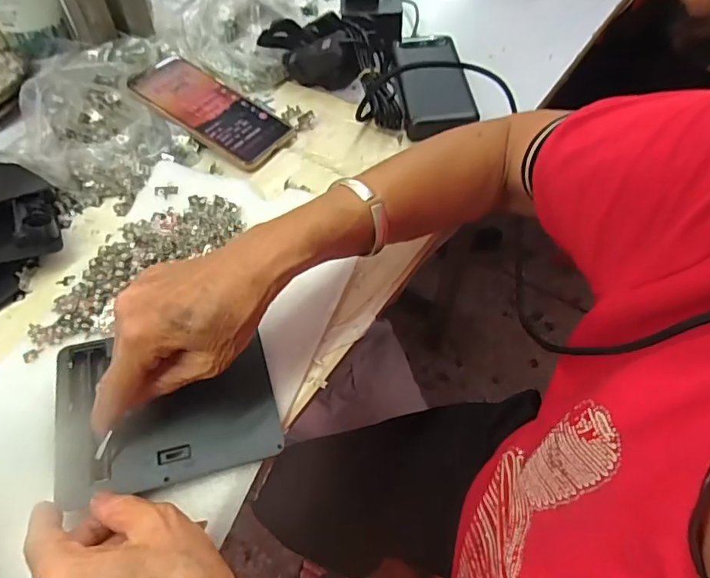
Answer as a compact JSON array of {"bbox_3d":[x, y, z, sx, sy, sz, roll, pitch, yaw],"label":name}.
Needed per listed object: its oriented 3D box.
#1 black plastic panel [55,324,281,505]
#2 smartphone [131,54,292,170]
[{"bbox_3d":[-0.123,0.078,0.344,0.135,0.015,0.107,-6,50,-22],"label":"black plastic panel"},{"bbox_3d":[-0.145,-0.180,0.513,0.163,0.009,0.078,33,60,7],"label":"smartphone"}]

